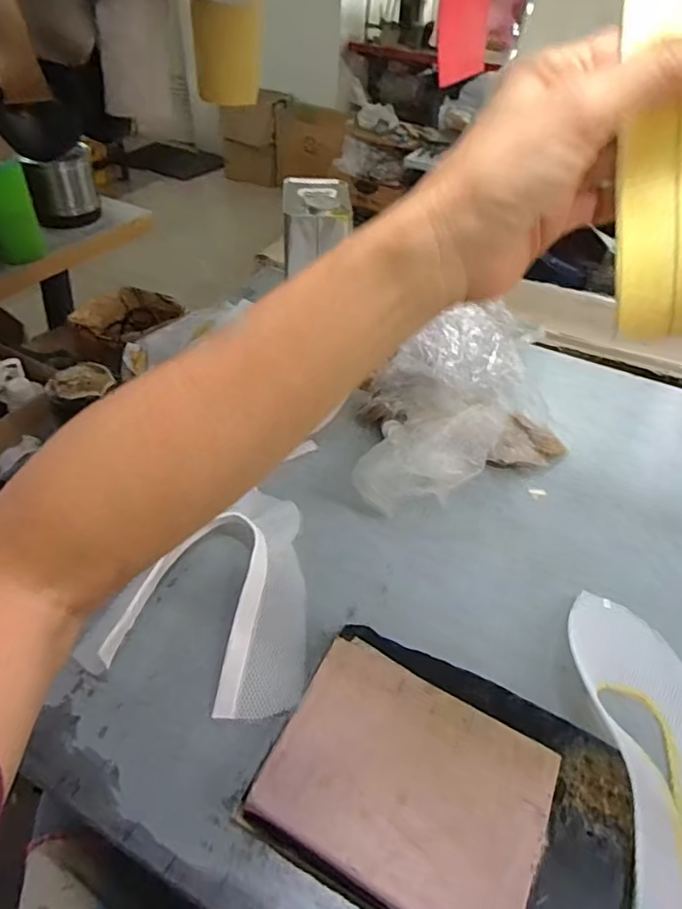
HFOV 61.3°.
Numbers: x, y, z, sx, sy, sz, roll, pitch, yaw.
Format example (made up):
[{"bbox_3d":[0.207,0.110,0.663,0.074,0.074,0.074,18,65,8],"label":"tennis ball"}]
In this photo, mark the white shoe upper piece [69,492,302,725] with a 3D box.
[{"bbox_3d":[-0.117,0.138,0.641,0.216,0.047,0.267,15,45,12],"label":"white shoe upper piece"}]

